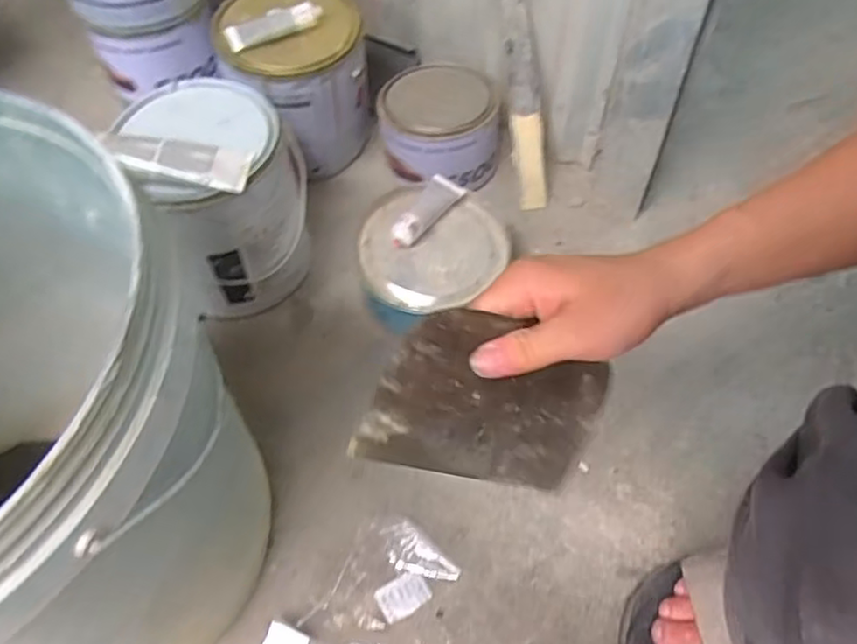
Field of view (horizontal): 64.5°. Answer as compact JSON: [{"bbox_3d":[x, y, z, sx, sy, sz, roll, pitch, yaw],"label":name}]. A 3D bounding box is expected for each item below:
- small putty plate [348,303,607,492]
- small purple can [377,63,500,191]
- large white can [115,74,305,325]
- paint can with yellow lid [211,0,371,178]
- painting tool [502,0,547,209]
[{"bbox_3d":[0.041,0.051,0.411,0.153,0.101,0.006,17,16,-27],"label":"small putty plate"},{"bbox_3d":[0.014,-0.223,0.779,0.130,0.086,0.127,-1,57,2],"label":"small purple can"},{"bbox_3d":[-0.193,-0.123,0.679,0.140,0.182,0.164,-22,59,-12],"label":"large white can"},{"bbox_3d":[-0.143,-0.263,0.765,0.139,0.171,0.146,-1,57,2],"label":"paint can with yellow lid"},{"bbox_3d":[0.107,-0.236,0.745,0.034,0.218,0.012,-10,16,-4],"label":"painting tool"}]

